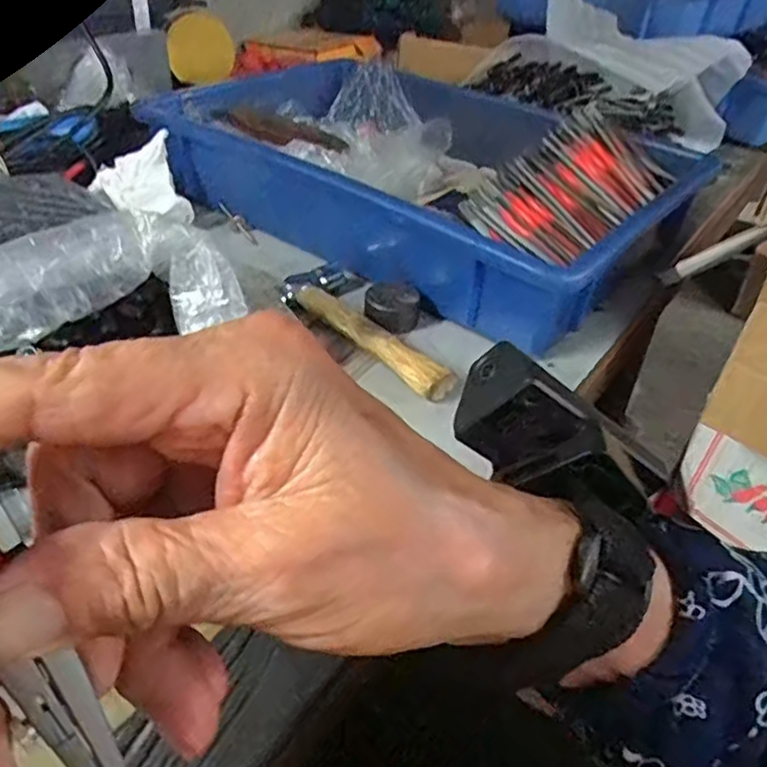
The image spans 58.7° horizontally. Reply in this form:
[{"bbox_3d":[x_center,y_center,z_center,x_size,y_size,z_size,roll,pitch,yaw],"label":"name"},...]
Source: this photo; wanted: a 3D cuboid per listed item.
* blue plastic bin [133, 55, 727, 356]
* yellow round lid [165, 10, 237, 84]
[{"bbox_3d":[0.021,-0.188,0.590,0.413,0.084,0.273,30,44,28],"label":"blue plastic bin"},{"bbox_3d":[-0.191,-0.350,0.709,0.068,0.063,0.007,-20,32,-11],"label":"yellow round lid"}]

